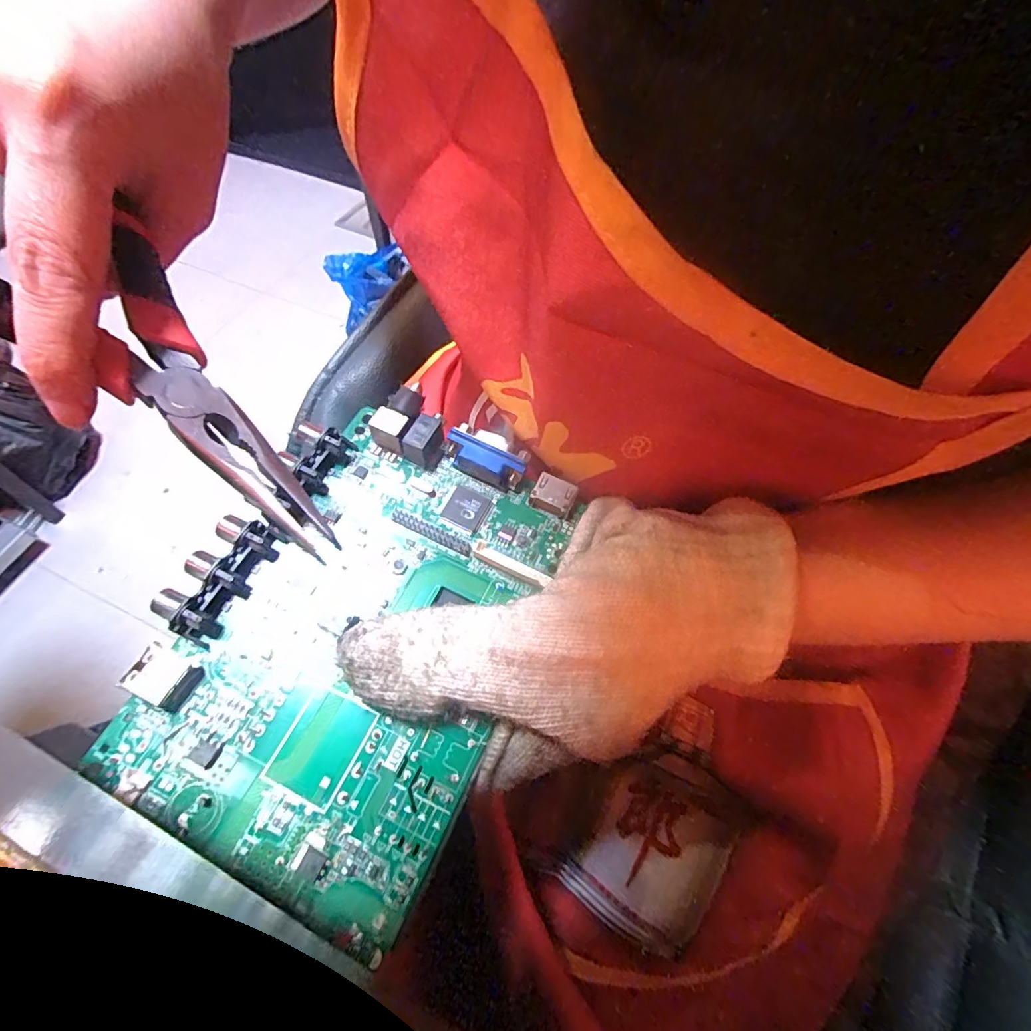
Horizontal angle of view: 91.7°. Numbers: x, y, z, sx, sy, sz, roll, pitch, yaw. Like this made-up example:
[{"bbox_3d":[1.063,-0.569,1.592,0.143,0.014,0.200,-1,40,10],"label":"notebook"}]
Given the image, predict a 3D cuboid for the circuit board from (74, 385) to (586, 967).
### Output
[{"bbox_3d":[-0.048,0.030,0.156,0.099,0.020,0.144,22,62,11],"label":"circuit board"}]

